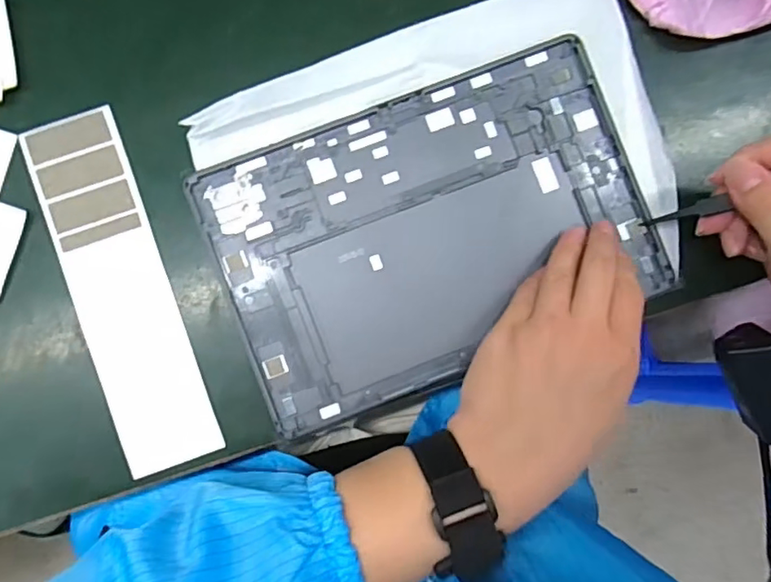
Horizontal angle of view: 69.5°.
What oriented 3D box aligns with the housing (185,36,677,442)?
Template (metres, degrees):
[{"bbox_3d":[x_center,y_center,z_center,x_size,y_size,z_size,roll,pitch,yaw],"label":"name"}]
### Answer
[{"bbox_3d":[0.029,-0.034,0.336,0.253,0.009,0.168,-21,87,-2],"label":"housing"}]

